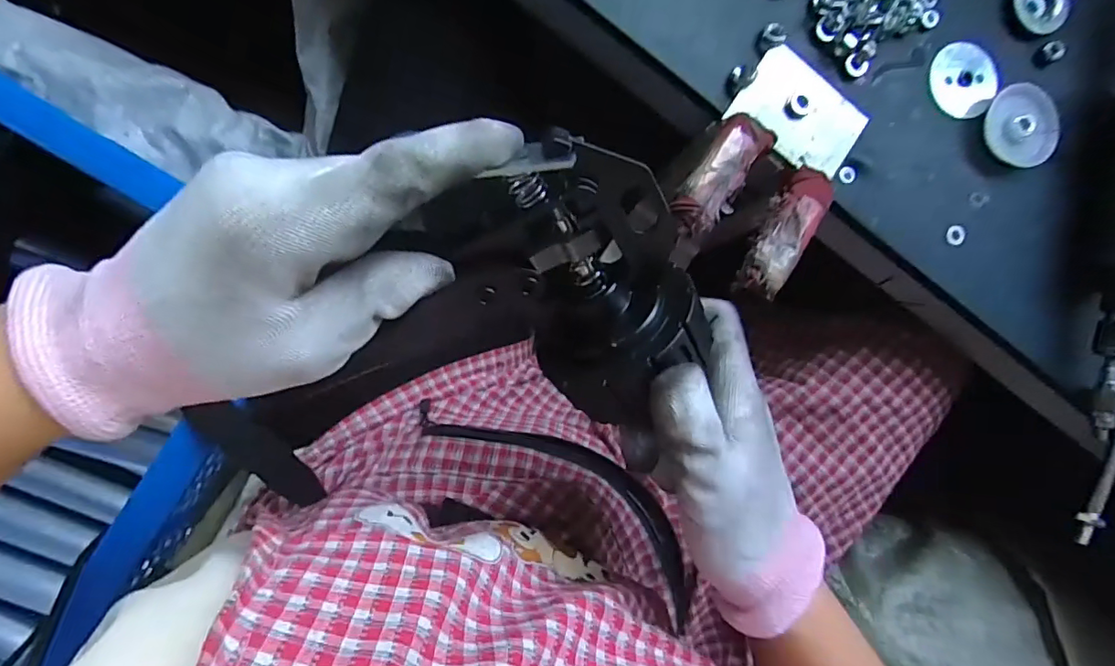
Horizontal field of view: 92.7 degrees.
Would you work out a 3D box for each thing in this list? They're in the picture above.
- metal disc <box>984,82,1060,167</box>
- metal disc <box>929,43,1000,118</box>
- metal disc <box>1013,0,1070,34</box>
[{"bbox_3d":[0.288,-0.129,0.330,0.047,0.009,0.042,23,86,-8],"label":"metal disc"},{"bbox_3d":[0.252,-0.158,0.330,0.042,0.006,0.044,0,89,-9],"label":"metal disc"},{"bbox_3d":[0.307,-0.209,0.337,0.038,0.008,0.038,0,89,-9],"label":"metal disc"}]

